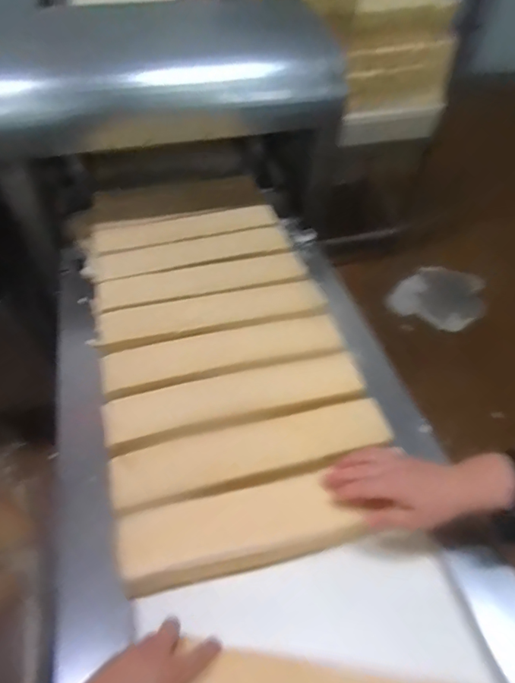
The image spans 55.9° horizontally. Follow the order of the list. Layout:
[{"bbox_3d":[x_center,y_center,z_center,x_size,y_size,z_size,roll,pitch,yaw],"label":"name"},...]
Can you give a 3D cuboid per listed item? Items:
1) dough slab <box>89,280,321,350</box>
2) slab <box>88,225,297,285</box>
[{"bbox_3d":[-0.079,-0.053,0.855,0.393,0.031,0.088,-10,55,-11],"label":"dough slab"},{"bbox_3d":[-0.125,-0.170,0.970,0.384,0.038,0.095,-13,56,-13],"label":"slab"}]

